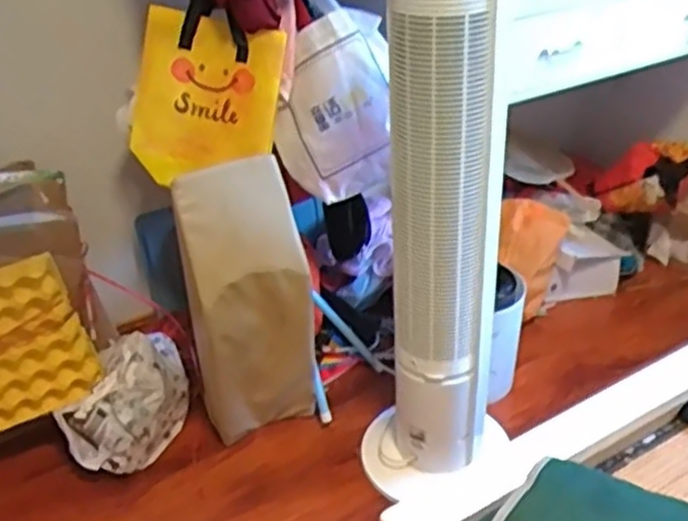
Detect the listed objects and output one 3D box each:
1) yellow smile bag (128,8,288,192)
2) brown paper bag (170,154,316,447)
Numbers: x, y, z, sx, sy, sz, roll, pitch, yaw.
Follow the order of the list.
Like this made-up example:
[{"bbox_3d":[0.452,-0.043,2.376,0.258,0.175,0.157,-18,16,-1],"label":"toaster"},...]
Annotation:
[{"bbox_3d":[-0.243,-0.275,1.265,0.233,0.302,0.074,1,27,-24],"label":"yellow smile bag"},{"bbox_3d":[-0.182,0.112,1.396,0.235,0.594,0.082,-10,33,-9],"label":"brown paper bag"}]

